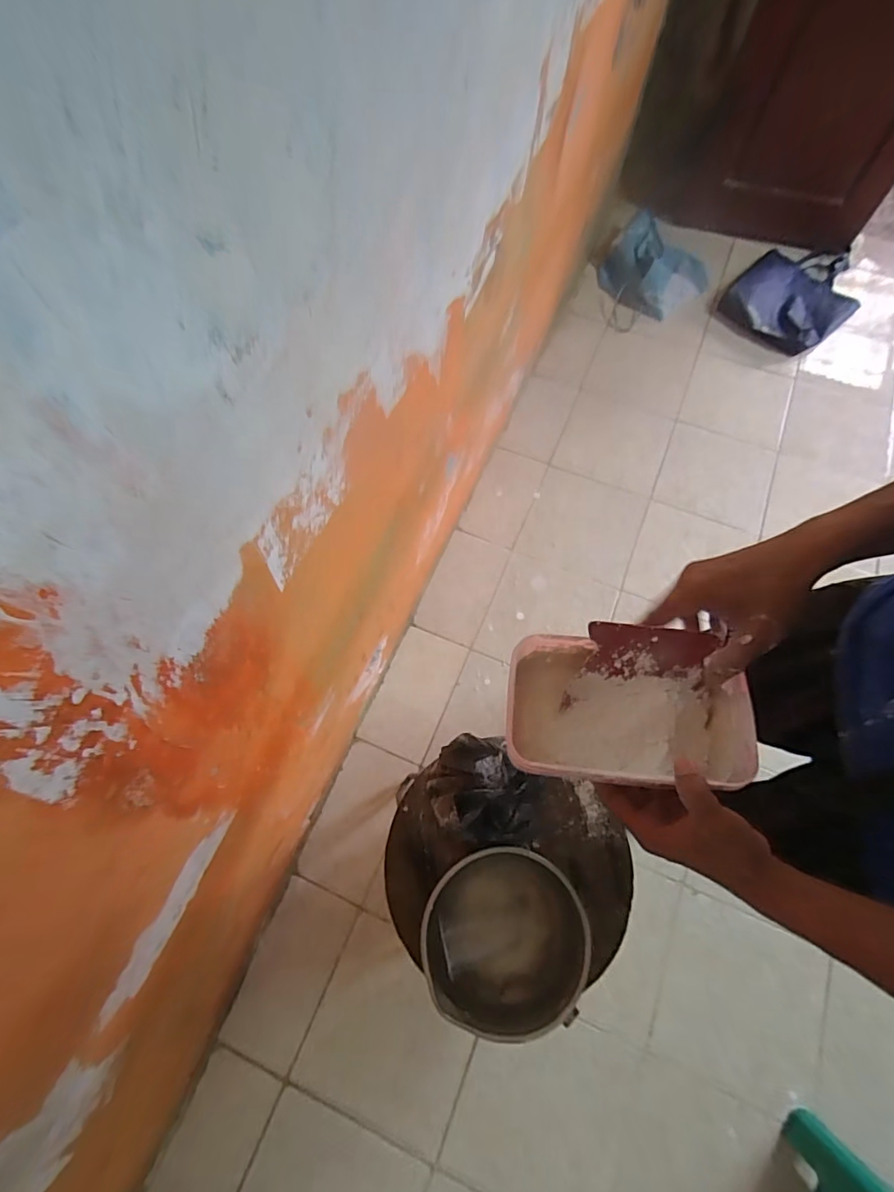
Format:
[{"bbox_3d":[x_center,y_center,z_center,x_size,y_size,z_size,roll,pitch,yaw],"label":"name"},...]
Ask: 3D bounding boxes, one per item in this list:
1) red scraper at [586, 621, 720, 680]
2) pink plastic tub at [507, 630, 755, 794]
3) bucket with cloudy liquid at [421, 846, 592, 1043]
[{"bbox_3d":[0.165,0.048,0.410,0.098,0.051,0.006,7,24,-1],"label":"red scraper"},{"bbox_3d":[0.148,0.099,0.418,0.185,0.062,0.112,7,67,3],"label":"pink plastic tub"},{"bbox_3d":[0.071,0.408,0.598,0.192,0.090,0.181,0,68,0],"label":"bucket with cloudy liquid"}]

